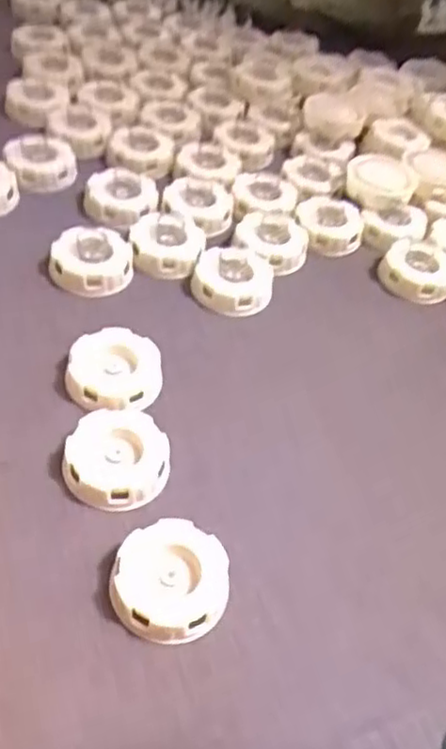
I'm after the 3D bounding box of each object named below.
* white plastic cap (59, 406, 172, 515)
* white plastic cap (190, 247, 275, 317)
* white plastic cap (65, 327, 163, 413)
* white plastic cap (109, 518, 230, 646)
[{"bbox_3d":[-0.066,0.051,0.426,0.061,0.021,0.060,5,46,-5],"label":"white plastic cap"},{"bbox_3d":[0.008,-0.076,0.554,0.060,0.020,0.063,5,46,-5],"label":"white plastic cap"},{"bbox_3d":[-0.074,0.000,0.473,0.060,0.022,0.065,5,46,-5],"label":"white plastic cap"},{"bbox_3d":[-0.028,0.111,0.378,0.061,0.020,0.060,5,46,-5],"label":"white plastic cap"}]

